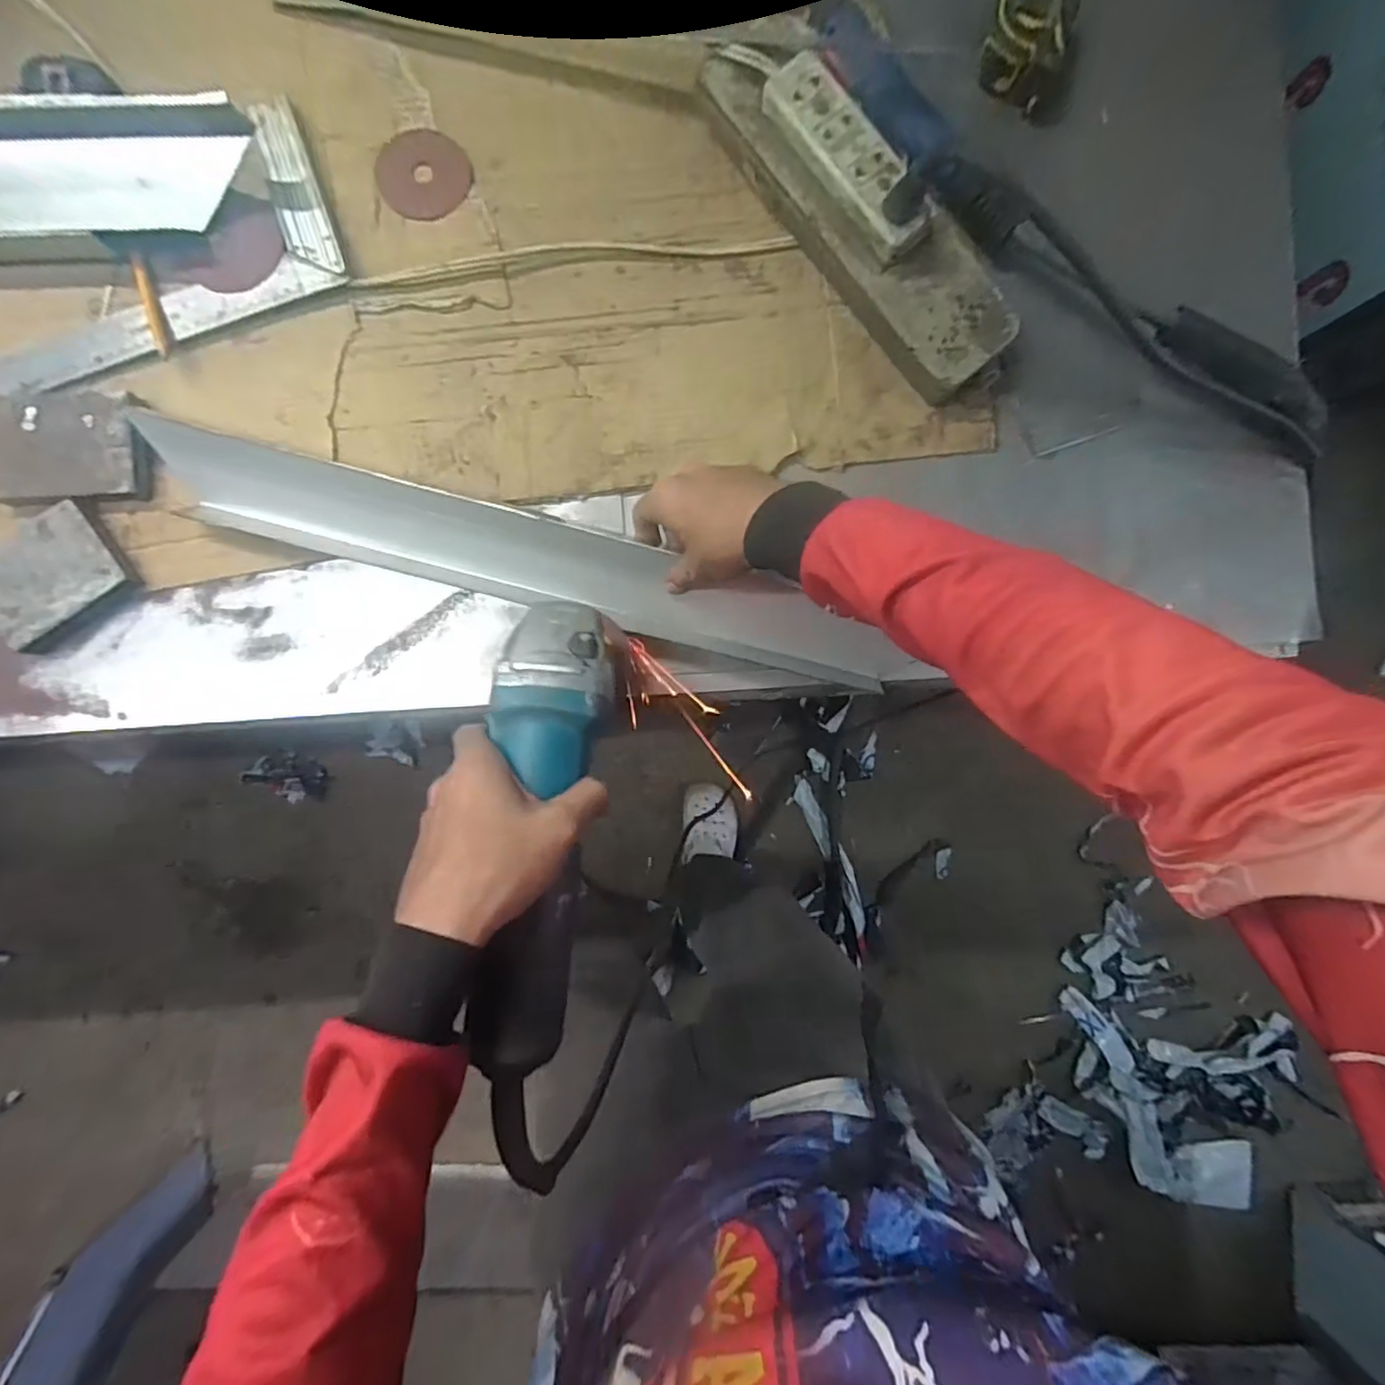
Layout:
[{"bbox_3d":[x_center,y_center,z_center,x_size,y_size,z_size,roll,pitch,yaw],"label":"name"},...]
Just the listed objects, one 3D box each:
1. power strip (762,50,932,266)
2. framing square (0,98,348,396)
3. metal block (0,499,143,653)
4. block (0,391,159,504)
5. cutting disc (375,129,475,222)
[{"bbox_3d":[0.111,-0.377,0.438,0.046,0.025,0.142,-40,91,-2],"label":"power strip"},{"bbox_3d":[-0.413,-0.324,0.462,0.287,0.013,0.142,-24,91,-2],"label":"framing square"},{"bbox_3d":[-0.471,-0.084,0.454,0.099,0.023,0.069,-37,91,-2],"label":"metal block"},{"bbox_3d":[-0.459,-0.180,0.455,0.110,0.020,0.077,-6,90,-2],"label":"block"},{"bbox_3d":[-0.208,-0.403,0.480,0.070,0.004,0.071,0,88,-6],"label":"cutting disc"}]

